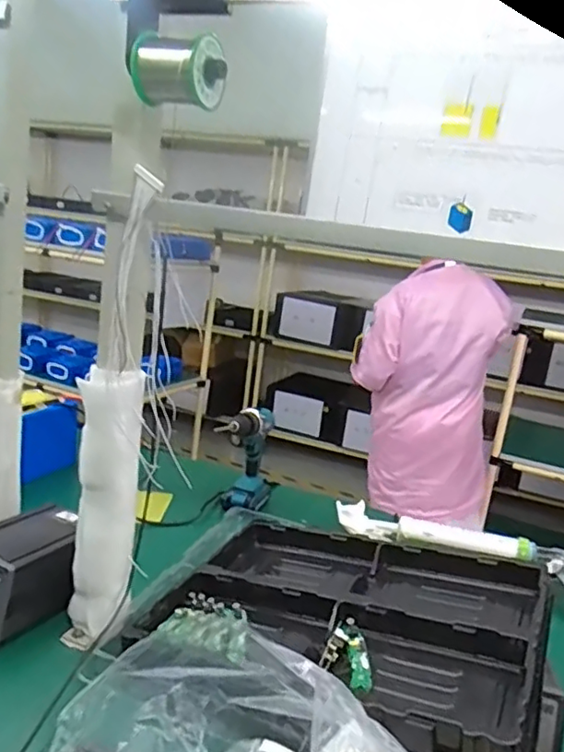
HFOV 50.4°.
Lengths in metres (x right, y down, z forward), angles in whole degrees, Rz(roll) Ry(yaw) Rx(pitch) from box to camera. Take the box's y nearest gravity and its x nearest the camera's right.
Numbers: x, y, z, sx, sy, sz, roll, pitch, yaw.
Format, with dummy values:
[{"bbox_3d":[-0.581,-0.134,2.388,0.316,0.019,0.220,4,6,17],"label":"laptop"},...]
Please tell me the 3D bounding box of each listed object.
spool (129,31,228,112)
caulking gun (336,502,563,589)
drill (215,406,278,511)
[{"bbox_3d":[-0.107,-0.318,0.622,0.081,0.069,0.081,15,15,28],"label":"spool"},{"bbox_3d":[0.352,0.324,1.073,0.535,0.057,0.152,12,14,17],"label":"caulking gun"},{"bbox_3d":[-0.069,0.166,1.212,0.084,0.214,0.222,5,16,10],"label":"drill"}]

